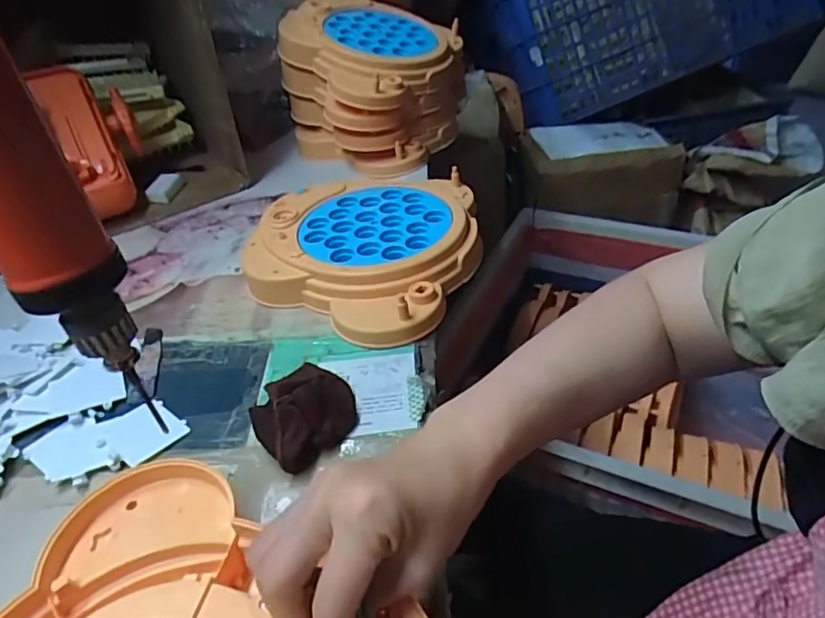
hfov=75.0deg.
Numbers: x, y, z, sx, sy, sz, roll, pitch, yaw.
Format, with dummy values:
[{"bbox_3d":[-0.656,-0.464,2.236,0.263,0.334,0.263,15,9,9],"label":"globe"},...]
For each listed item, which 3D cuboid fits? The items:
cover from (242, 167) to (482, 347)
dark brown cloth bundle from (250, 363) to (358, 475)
[{"bbox_3d":[-0.054,-0.069,0.584,0.241,0.042,0.265,-2,39,8],"label":"cover"},{"bbox_3d":[-0.085,0.078,0.417,0.074,0.038,0.075,-32,45,-26],"label":"dark brown cloth bundle"}]

